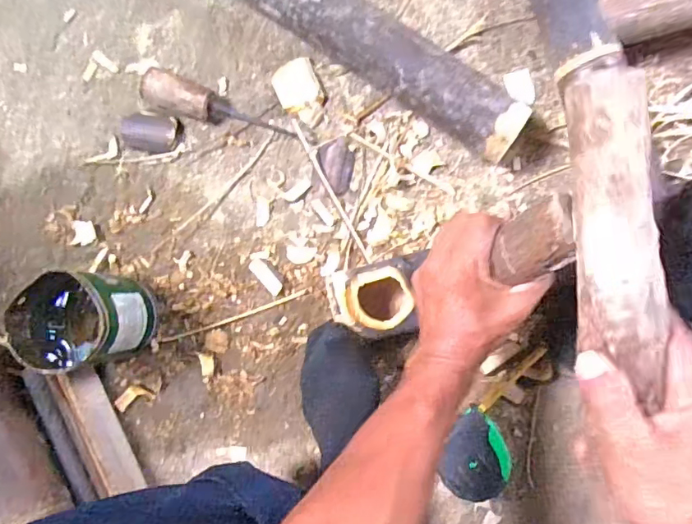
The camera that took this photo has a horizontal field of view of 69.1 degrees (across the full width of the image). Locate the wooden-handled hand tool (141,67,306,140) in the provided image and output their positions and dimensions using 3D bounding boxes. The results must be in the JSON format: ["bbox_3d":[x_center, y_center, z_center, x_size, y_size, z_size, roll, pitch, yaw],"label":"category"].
[{"bbox_3d":[-0.151,-0.179,0.595,0.197,0.039,0.046,24,86,5],"label":"wooden-handled hand tool"}]

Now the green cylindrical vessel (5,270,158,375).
[{"bbox_3d":[-0.283,0.066,0.555,0.111,0.109,0.093,-19,83,3],"label":"green cylindrical vessel"}]

